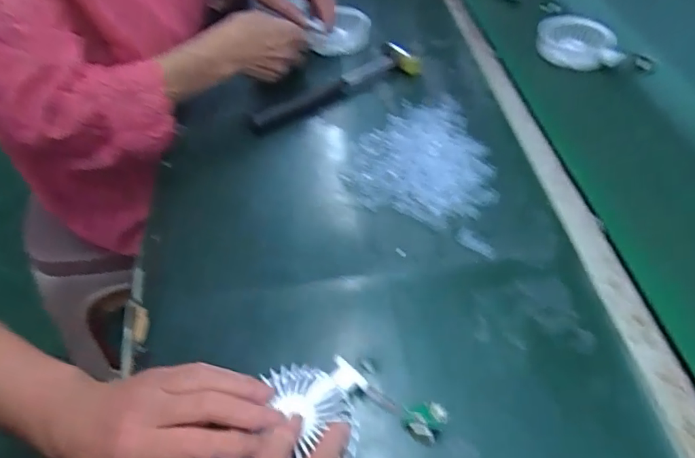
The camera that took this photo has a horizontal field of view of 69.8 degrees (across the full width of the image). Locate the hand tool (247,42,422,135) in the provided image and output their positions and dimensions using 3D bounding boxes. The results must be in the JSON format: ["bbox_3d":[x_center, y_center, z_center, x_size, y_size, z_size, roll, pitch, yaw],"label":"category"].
[{"bbox_3d":[-0.015,-0.185,0.646,0.239,0.029,0.044,-26,52,-17],"label":"hand tool"}]

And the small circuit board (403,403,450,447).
[{"bbox_3d":[0.055,0.139,0.361,0.030,0.022,0.023,18,53,20],"label":"small circuit board"}]

